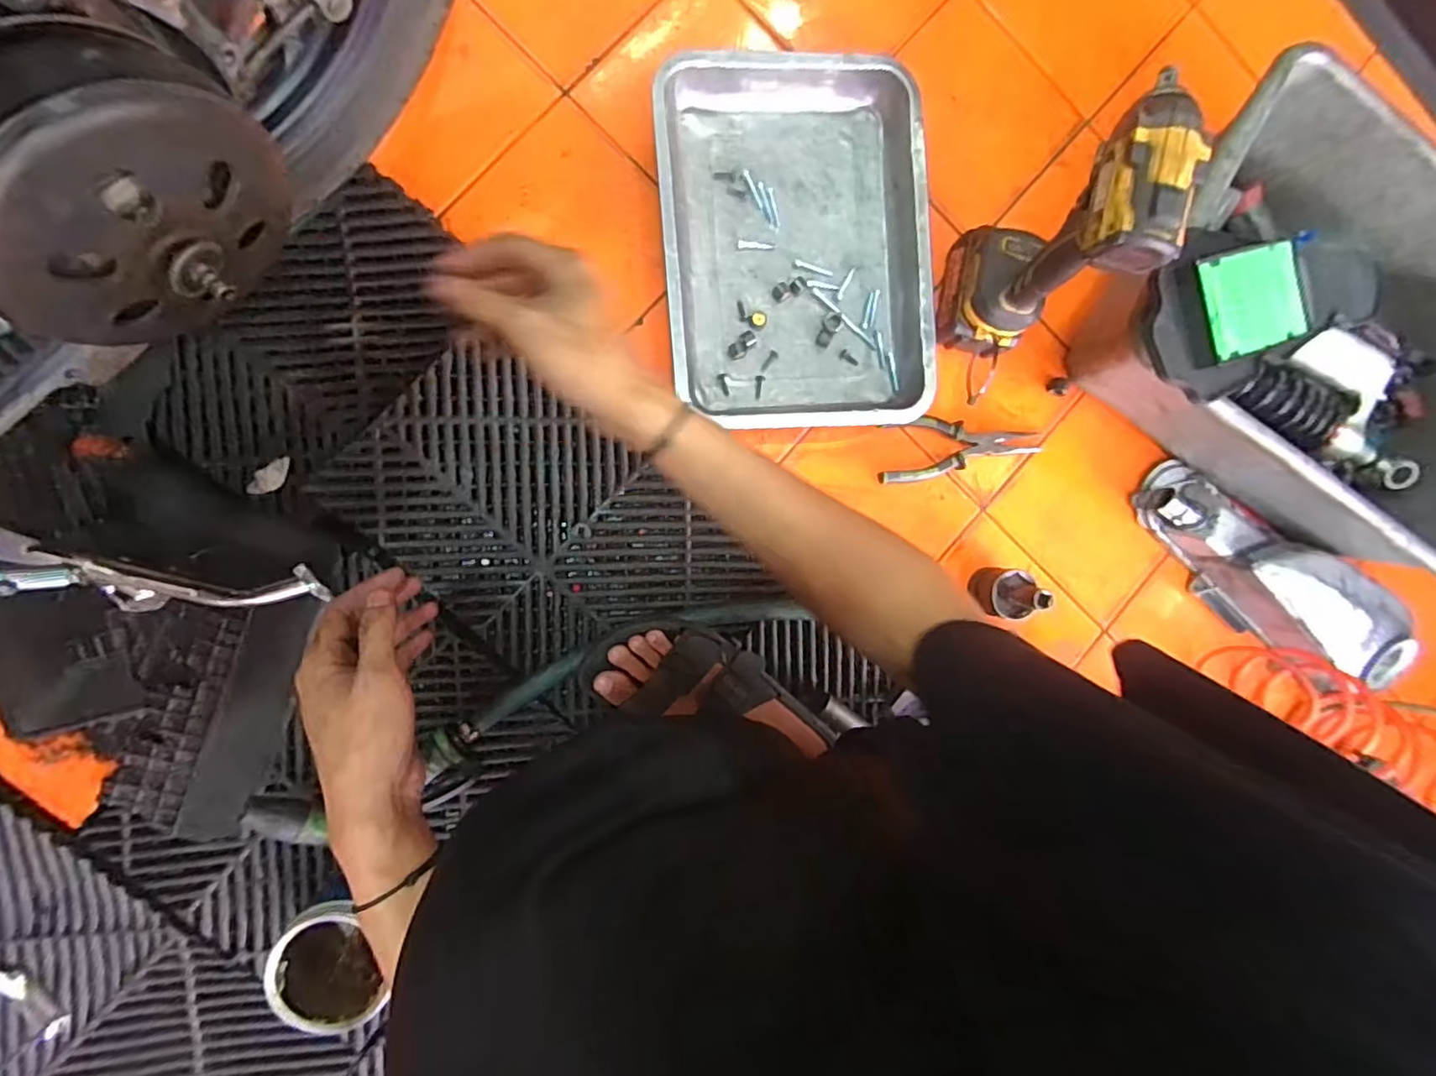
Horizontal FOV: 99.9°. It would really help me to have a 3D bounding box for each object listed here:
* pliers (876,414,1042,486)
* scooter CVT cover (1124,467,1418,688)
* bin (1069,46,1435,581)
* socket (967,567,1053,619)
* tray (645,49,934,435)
[{"bbox_3d":[0.259,-0.098,0.643,0.183,0.027,0.062,-7,91,-8],"label":"pliers"},{"bbox_3d":[0.618,0.047,0.670,0.339,0.079,0.105,43,84,-6],"label":"scooter CVT cover"},{"bbox_3d":[0.611,-0.201,0.624,0.447,0.161,0.349,28,86,-8],"label":"bin"},{"bbox_3d":[0.292,0.056,0.618,0.053,0.087,0.049,0,90,-9],"label":"socket"},{"bbox_3d":[0.075,-0.287,0.601,0.259,0.052,0.353,-5,91,-8],"label":"tray"}]

